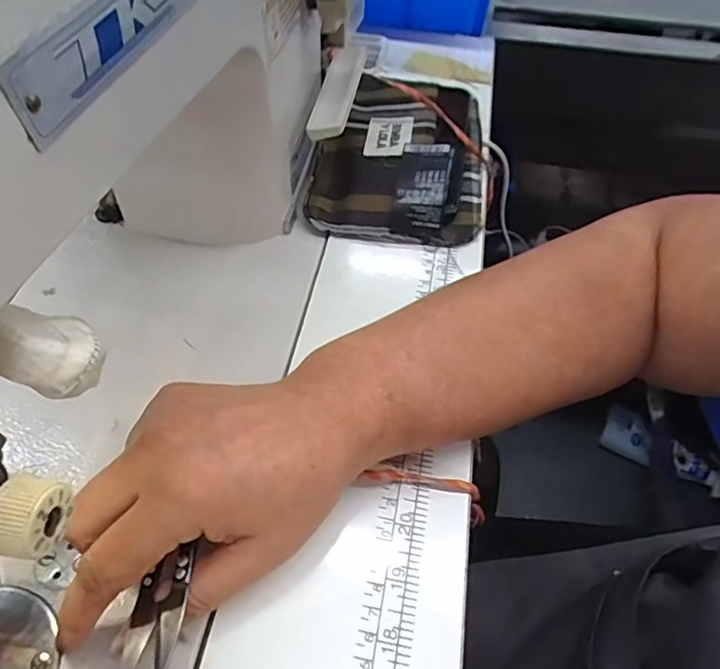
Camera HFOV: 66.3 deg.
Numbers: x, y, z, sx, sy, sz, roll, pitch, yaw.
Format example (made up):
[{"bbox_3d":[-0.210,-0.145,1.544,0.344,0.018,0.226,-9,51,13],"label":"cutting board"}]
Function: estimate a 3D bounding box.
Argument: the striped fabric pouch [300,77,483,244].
[{"bbox_3d":[0.035,-0.156,0.434,0.124,0.027,0.211,7,52,3],"label":"striped fabric pouch"}]

